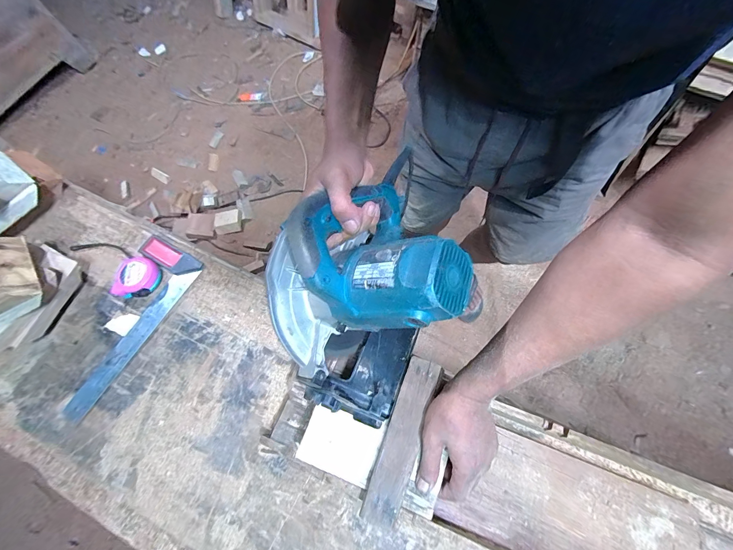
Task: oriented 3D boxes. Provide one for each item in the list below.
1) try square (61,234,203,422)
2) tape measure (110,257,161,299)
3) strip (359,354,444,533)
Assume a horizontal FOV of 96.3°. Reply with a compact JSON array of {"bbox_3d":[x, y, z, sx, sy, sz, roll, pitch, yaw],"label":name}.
[{"bbox_3d":[-0.417,0.075,0.554,0.125,0.010,0.297,29,73,11],"label":"try square"},{"bbox_3d":[-0.392,0.006,0.560,0.063,0.036,0.076,15,69,10],"label":"tape measure"},{"bbox_3d":[0.044,0.198,0.404,0.041,0.012,0.190,19,69,8],"label":"strip"}]

